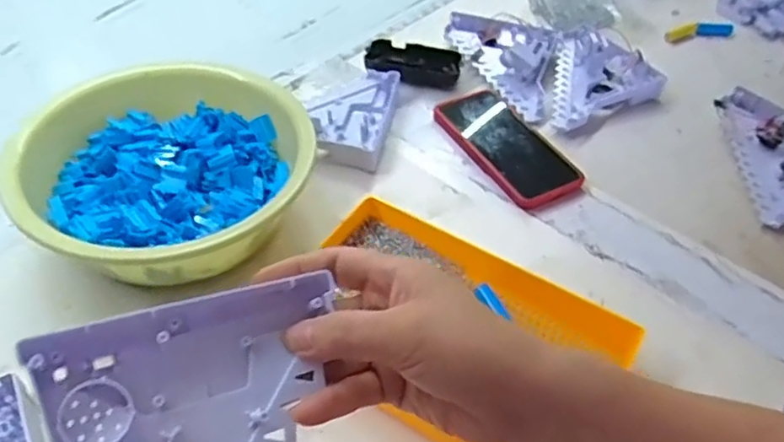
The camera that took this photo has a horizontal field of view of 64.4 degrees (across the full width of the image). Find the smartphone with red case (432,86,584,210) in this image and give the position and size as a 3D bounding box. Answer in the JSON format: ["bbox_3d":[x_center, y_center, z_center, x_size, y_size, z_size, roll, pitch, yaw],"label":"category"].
[{"bbox_3d":[0.118,-0.082,0.646,0.085,0.015,0.172,-20,52,-21],"label":"smartphone with red case"}]

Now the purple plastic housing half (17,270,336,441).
[{"bbox_3d":[-0.072,0.108,0.271,0.127,0.016,0.151,-12,74,-27],"label":"purple plastic housing half"}]

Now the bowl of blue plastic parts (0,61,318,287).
[{"bbox_3d":[-0.188,-0.032,0.527,0.225,0.081,0.202,-32,58,-29],"label":"bowl of blue plastic parts"}]

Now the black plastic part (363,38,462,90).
[{"bbox_3d":[0.024,-0.186,0.729,0.108,0.020,0.064,5,47,0],"label":"black plastic part"}]

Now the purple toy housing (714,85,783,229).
[{"bbox_3d":[0.381,-0.078,0.647,0.155,0.041,0.133,-30,57,-28],"label":"purple toy housing"}]

